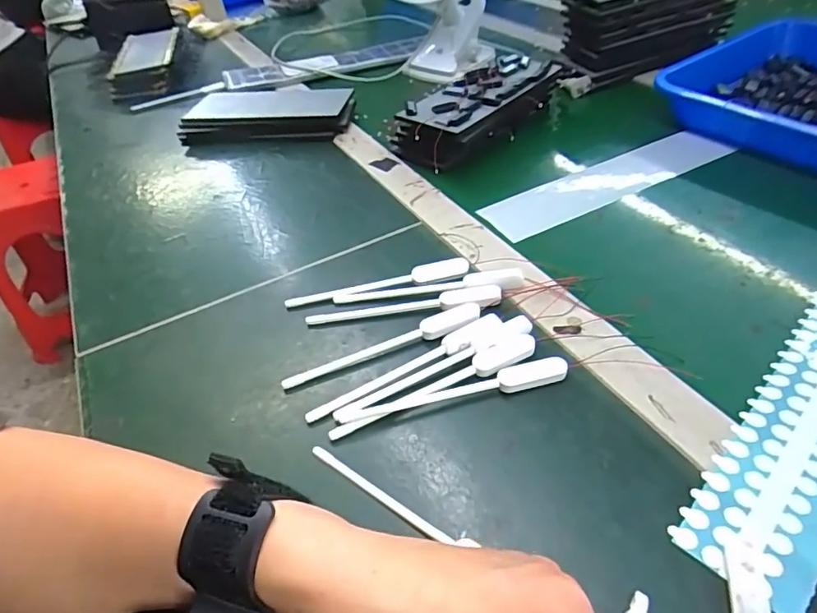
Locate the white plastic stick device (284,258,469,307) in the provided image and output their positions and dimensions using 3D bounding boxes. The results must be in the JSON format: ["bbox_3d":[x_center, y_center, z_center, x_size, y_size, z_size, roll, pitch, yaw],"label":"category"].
[{"bbox_3d":[-0.024,-0.018,0.413,0.145,0.012,0.020,-9,42,-3],"label":"white plastic stick device"}]

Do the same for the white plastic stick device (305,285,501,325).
[{"bbox_3d":[-0.004,0.000,0.387,0.144,0.008,0.018,-7,42,-1],"label":"white plastic stick device"}]

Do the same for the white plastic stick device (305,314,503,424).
[{"bbox_3d":[0.000,0.040,0.344,0.142,0.012,0.016,-24,45,-18],"label":"white plastic stick device"}]

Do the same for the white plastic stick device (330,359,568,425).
[{"bbox_3d":[0.028,0.053,0.330,0.147,0.010,0.016,-11,42,-5],"label":"white plastic stick device"}]

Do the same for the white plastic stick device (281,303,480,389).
[{"bbox_3d":[-0.015,0.028,0.361,0.144,0.009,0.020,-19,44,-14],"label":"white plastic stick device"}]

